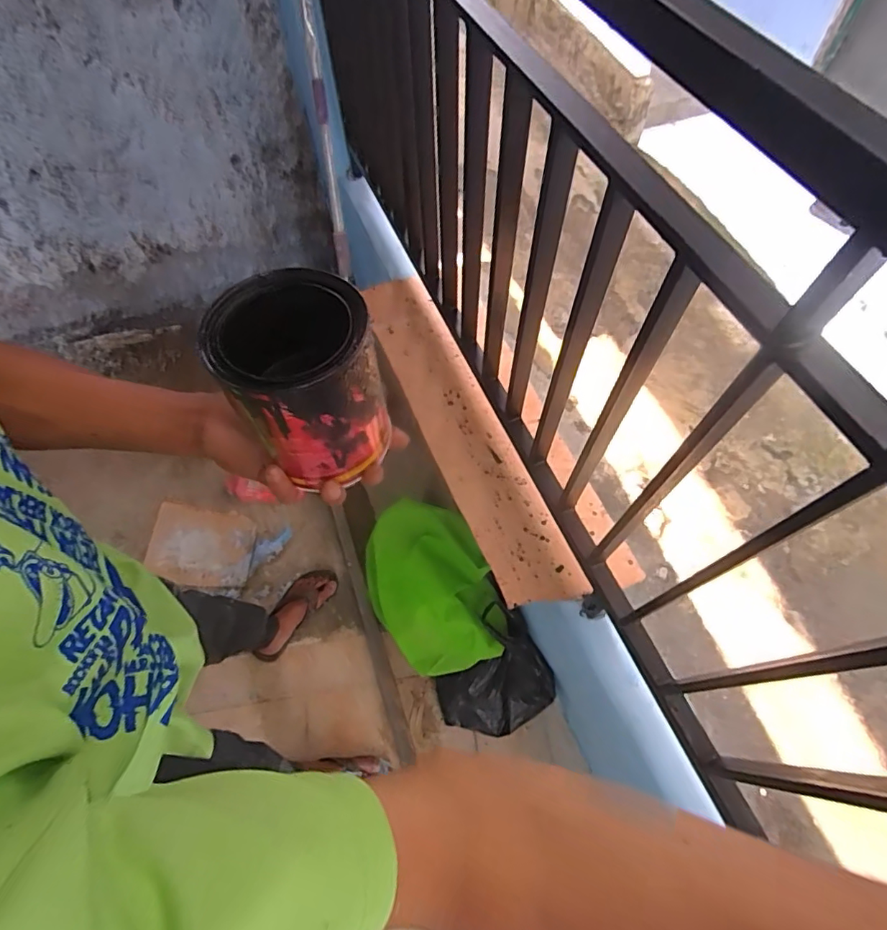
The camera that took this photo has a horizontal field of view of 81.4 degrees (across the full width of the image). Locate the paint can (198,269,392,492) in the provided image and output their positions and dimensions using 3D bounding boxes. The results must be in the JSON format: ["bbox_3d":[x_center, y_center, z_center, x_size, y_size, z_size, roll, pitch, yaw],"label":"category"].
[{"bbox_3d":[-0.098,-0.061,0.358,0.098,0.119,0.104,2,61,-3],"label":"paint can"}]

